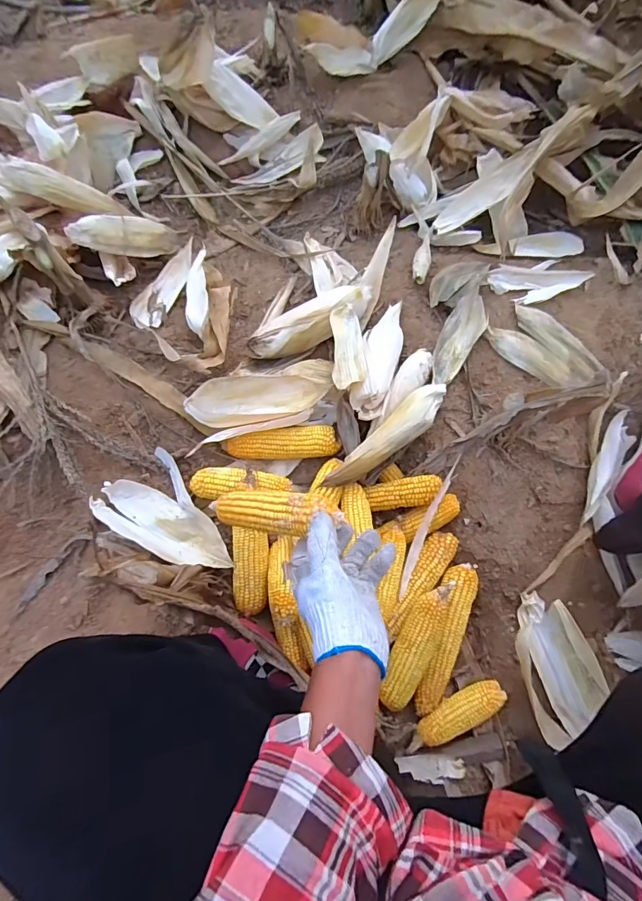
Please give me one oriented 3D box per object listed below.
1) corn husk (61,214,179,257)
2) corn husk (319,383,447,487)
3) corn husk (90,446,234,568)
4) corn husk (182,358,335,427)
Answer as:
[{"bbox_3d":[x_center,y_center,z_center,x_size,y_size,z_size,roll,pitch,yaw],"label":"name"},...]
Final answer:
[{"bbox_3d":[-0.355,-0.407,0.827,0.227,0.043,0.073,-23,70,-45],"label":"corn husk"},{"bbox_3d":[0.110,-0.018,0.685,0.060,0.063,0.243,42,75,14],"label":"corn husk"},{"bbox_3d":[-0.241,0.105,0.653,0.121,0.072,0.214,-33,73,-12],"label":"corn husk"},{"bbox_3d":[-0.099,-0.091,0.749,0.245,0.054,0.104,-13,70,-5],"label":"corn husk"}]

